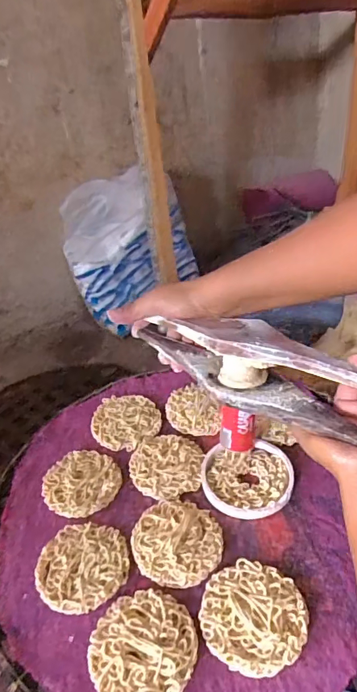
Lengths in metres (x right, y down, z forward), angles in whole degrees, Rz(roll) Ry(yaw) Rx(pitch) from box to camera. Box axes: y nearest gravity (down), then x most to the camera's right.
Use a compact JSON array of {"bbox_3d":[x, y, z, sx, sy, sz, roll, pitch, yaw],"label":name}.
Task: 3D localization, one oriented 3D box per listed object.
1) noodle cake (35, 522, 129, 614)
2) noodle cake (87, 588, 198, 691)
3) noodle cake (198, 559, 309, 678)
[{"bbox_3d":[-0.080,0.182,0.376,0.072,0.007,0.073,-4,36,3],"label":"noodle cake"},{"bbox_3d":[-0.026,0.215,0.322,0.075,0.008,0.073,-12,37,-7],"label":"noodle cake"},{"bbox_3d":[0.055,0.198,0.332,0.075,0.009,0.075,-4,36,3],"label":"noodle cake"}]

